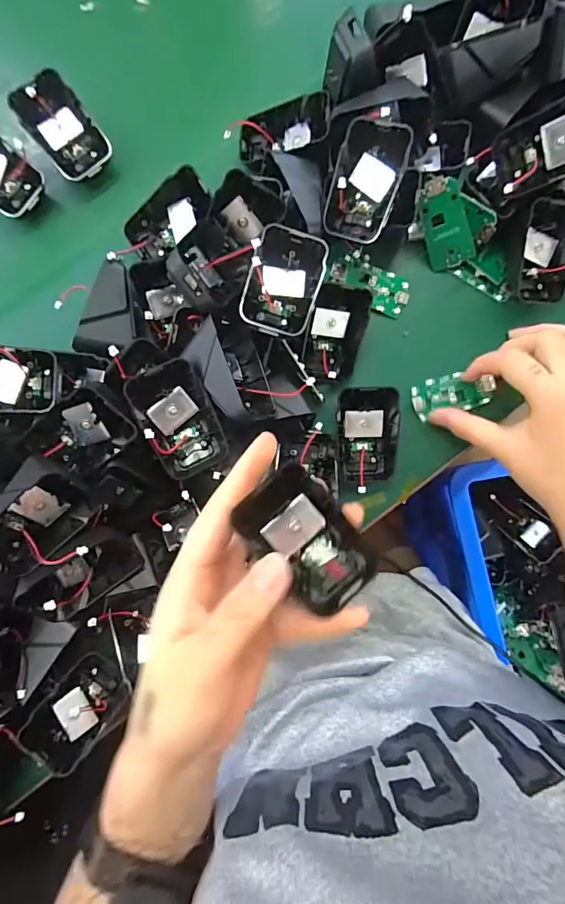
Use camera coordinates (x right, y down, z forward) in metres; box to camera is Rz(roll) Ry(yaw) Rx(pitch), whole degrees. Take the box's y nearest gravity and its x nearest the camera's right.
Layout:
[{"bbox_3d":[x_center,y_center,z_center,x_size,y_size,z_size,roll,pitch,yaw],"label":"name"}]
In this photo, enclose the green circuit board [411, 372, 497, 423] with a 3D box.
[{"bbox_3d":[0.132,-0.044,0.344,0.061,0.012,0.031,-8,85,-1],"label":"green circuit board"}]

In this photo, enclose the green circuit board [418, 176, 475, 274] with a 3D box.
[{"bbox_3d":[0.121,-0.168,0.326,0.032,0.004,0.063,-15,126,25],"label":"green circuit board"}]

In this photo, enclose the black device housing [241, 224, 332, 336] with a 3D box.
[{"bbox_3d":[0.001,-0.109,0.292,0.046,0.028,0.065,17,84,1],"label":"black device housing"}]

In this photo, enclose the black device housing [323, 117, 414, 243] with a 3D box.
[{"bbox_3d":[0.057,-0.182,0.298,0.045,0.021,0.067,25,129,16],"label":"black device housing"}]

